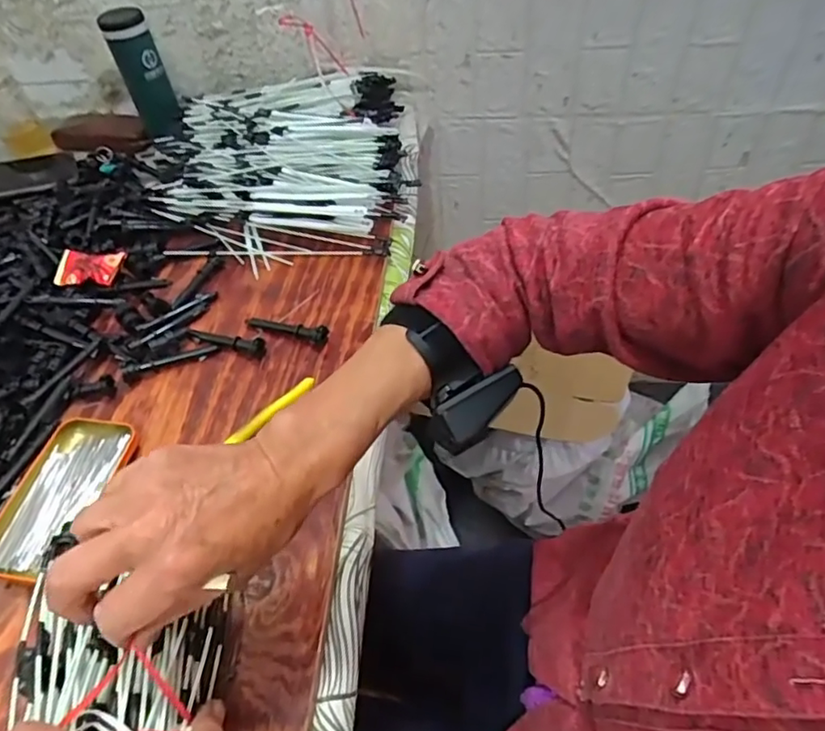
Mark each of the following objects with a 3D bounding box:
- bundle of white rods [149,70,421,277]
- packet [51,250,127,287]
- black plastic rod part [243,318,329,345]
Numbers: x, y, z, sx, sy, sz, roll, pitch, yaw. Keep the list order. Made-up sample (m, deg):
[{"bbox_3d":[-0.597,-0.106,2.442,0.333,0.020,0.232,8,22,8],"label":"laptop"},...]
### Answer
[{"bbox_3d":[-0.173,-0.282,0.777,0.341,0.057,0.391,-9,49,-2],"label":"bundle of white rods"},{"bbox_3d":[-0.365,-0.110,0.659,0.073,0.015,0.047,2,68,0],"label":"packet"},{"bbox_3d":[-0.131,-0.041,0.606,0.092,0.021,0.017,15,52,17],"label":"black plastic rod part"}]

